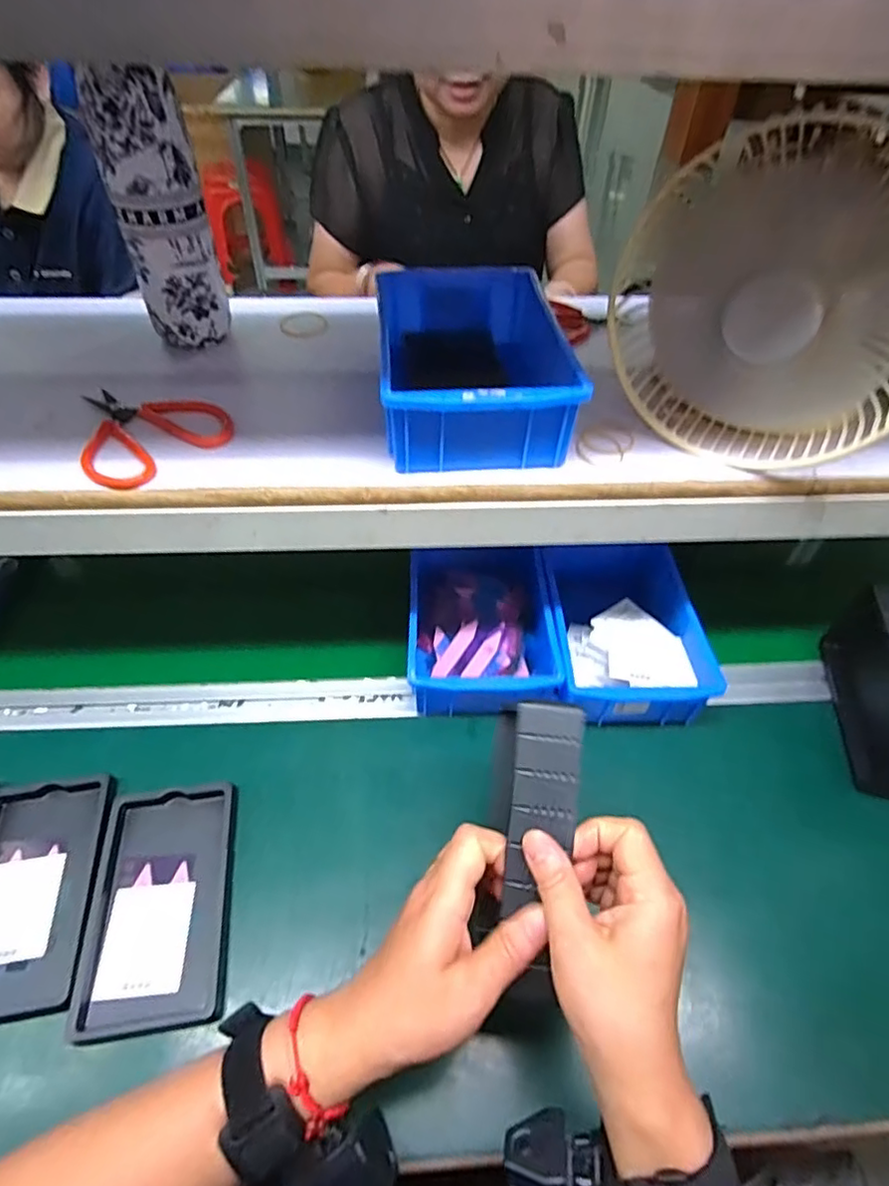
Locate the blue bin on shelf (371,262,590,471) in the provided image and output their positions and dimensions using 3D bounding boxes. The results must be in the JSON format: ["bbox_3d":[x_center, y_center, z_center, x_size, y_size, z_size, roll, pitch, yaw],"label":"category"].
[{"bbox_3d":[0.018,-0.173,0.451,0.123,0.060,0.195,-3,48,-5],"label":"blue bin on shelf"}]

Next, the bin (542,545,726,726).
[{"bbox_3d":[0.169,0.025,0.590,0.143,0.070,0.211,1,48,-1],"label":"bin"}]

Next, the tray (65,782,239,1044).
[{"bbox_3d":[-0.205,0.223,0.437,0.094,0.015,0.157,-6,49,-7],"label":"tray"}]

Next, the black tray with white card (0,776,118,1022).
[{"bbox_3d":[-0.303,0.218,0.438,0.094,0.013,0.155,-6,49,-7],"label":"black tray with white card"}]

